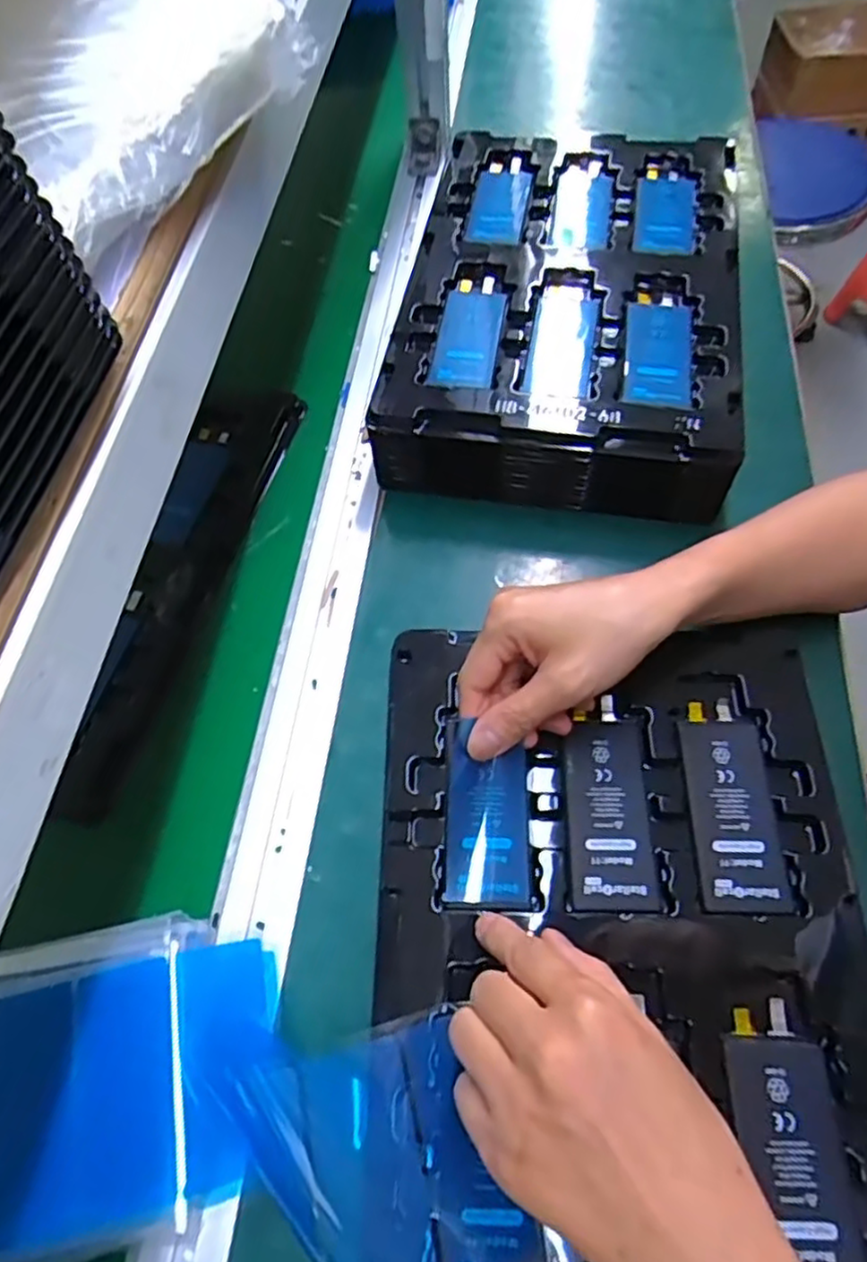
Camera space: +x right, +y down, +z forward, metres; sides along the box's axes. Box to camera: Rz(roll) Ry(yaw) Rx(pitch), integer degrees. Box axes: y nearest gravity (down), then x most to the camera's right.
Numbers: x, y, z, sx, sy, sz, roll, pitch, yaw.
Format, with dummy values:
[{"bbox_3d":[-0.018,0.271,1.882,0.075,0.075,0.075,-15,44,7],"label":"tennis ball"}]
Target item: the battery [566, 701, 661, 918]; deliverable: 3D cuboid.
[{"bbox_3d":[0.091,0.088,0.357,0.043,0.004,0.107,2,62,5],"label":"battery"}]

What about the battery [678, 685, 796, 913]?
[{"bbox_3d":[0.153,0.086,0.354,0.042,0.004,0.108,0,62,4],"label":"battery"}]

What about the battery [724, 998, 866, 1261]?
[{"bbox_3d":[0.150,0.218,0.286,0.040,0.005,0.107,-2,62,3],"label":"battery"}]

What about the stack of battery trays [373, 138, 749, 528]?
[{"bbox_3d":[0.102,-0.244,0.529,0.234,0.081,0.326,7,63,8],"label":"stack of battery trays"}]

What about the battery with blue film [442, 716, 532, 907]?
[{"bbox_3d":[0.029,0.093,0.358,0.042,0.006,0.093,2,62,5],"label":"battery with blue film"}]

